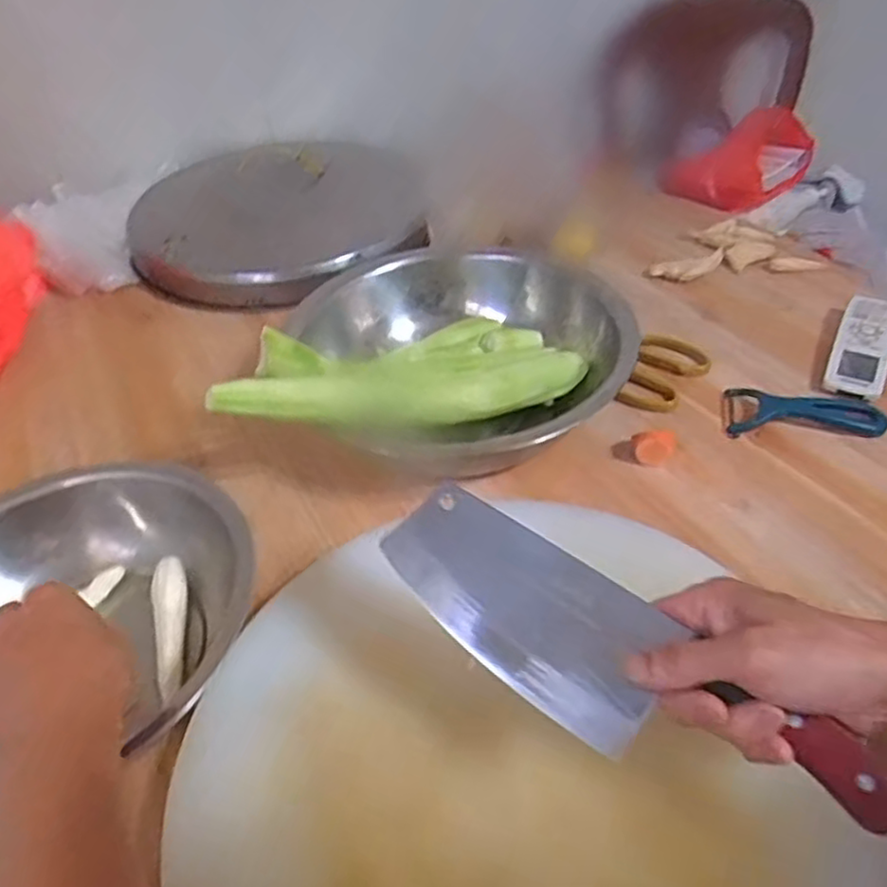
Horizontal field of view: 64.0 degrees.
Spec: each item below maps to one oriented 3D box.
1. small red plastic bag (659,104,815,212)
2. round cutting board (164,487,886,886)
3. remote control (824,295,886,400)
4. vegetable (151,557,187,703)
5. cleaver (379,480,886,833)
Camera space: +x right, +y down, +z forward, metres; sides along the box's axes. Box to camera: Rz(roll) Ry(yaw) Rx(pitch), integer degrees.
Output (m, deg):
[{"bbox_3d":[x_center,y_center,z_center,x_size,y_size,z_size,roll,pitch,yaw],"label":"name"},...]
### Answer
[{"bbox_3d":[0.457,-0.442,1.103,0.210,0.113,0.120,-22,46,-16],"label":"small red plastic bag"},{"bbox_3d":[0.033,0.197,0.431,0.357,0.039,0.398,-15,45,-10],"label":"round cutting board"},{"bbox_3d":[0.417,-0.097,0.708,0.048,0.027,0.140,19,49,23],"label":"remote control"},{"bbox_3d":[-0.211,0.141,0.541,0.025,0.016,0.122,-11,44,-6],"label":"vegetable"},{"bbox_3d":[0.090,0.119,0.395,0.284,0.022,0.082,28,78,24],"label":"cleaver"}]

